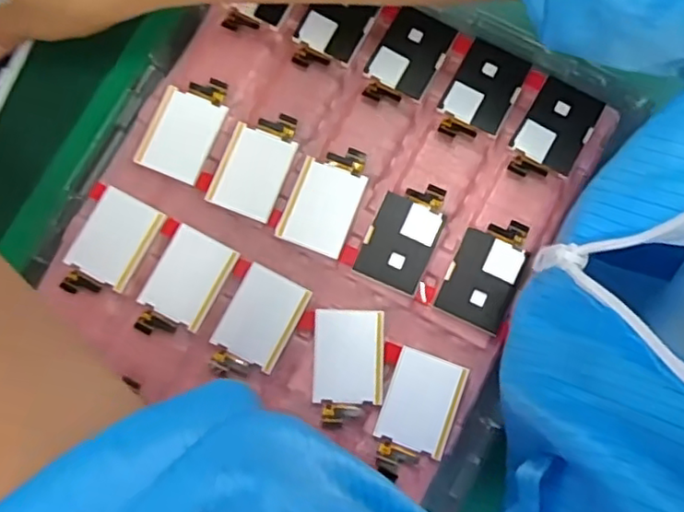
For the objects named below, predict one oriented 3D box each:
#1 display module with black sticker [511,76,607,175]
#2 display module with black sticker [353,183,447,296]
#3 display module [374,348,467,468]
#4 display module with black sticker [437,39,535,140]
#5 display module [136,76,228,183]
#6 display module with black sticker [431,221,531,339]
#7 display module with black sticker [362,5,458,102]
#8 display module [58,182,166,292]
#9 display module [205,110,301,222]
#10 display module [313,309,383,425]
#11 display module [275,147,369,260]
[{"bbox_3d":[0.112,-0.065,0.327,0.034,0.007,0.056,30,81,6],"label":"display module with black sticker"},{"bbox_3d":[0.032,-0.012,0.320,0.033,0.006,0.056,23,80,4],"label":"display module with black sticker"},{"bbox_3d":[0.038,0.077,0.305,0.035,0.005,0.054,20,80,4],"label":"display module"},{"bbox_3d":[0.075,-0.087,0.331,0.035,0.008,0.054,28,81,5],"label":"display module with black sticker"},{"bbox_3d":[-0.084,-0.070,0.328,0.035,0.004,0.057,21,80,4],"label":"display module"},{"bbox_3d":[0.074,0.008,0.316,0.034,0.006,0.057,25,81,5],"label":"display module with black sticker"},{"bbox_3d":[0.035,-0.107,0.335,0.034,0.009,0.055,29,81,5],"label":"display module with black sticker"},{"bbox_3d":[-0.120,-0.005,0.317,0.034,0.004,0.055,26,81,5],"label":"display module"},{"bbox_3d":[-0.046,-0.050,0.325,0.035,0.004,0.057,20,80,4],"label":"display module"},{"bbox_3d":[0.003,0.055,0.309,0.034,0.004,0.056,2,80,0],"label":"display module"},{"bbox_3d":[-0.009,-0.031,0.324,0.035,0.004,0.057,21,80,4],"label":"display module"}]

